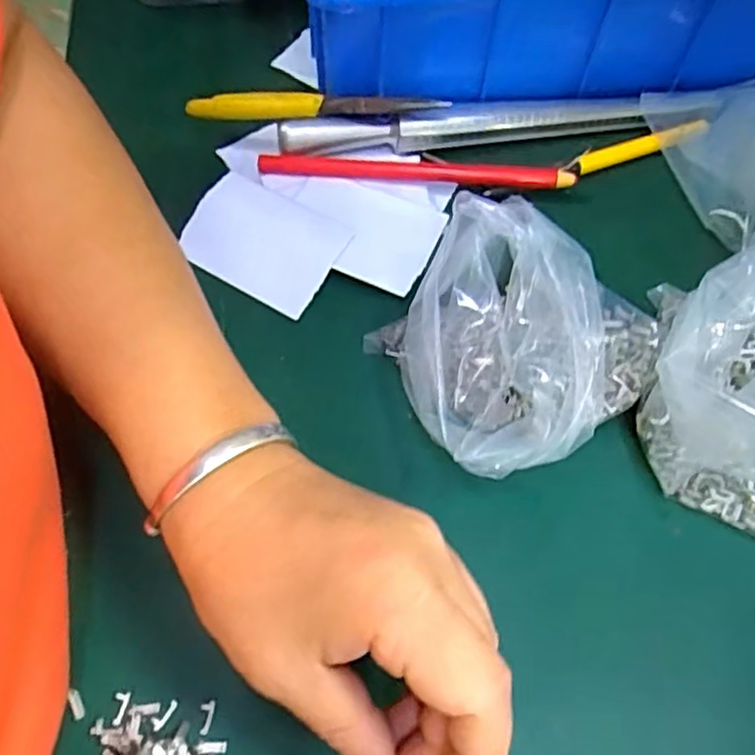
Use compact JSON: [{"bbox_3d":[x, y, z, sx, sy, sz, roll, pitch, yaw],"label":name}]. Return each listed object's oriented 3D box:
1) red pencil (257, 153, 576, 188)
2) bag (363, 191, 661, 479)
[{"bbox_3d":[0.019,-0.104,0.343,0.156,0.013,0.009,4,64,1],"label":"red pencil"},{"bbox_3d":[0.056,-0.017,0.286,0.105,0.052,0.100,-37,70,-17],"label":"bag"}]

